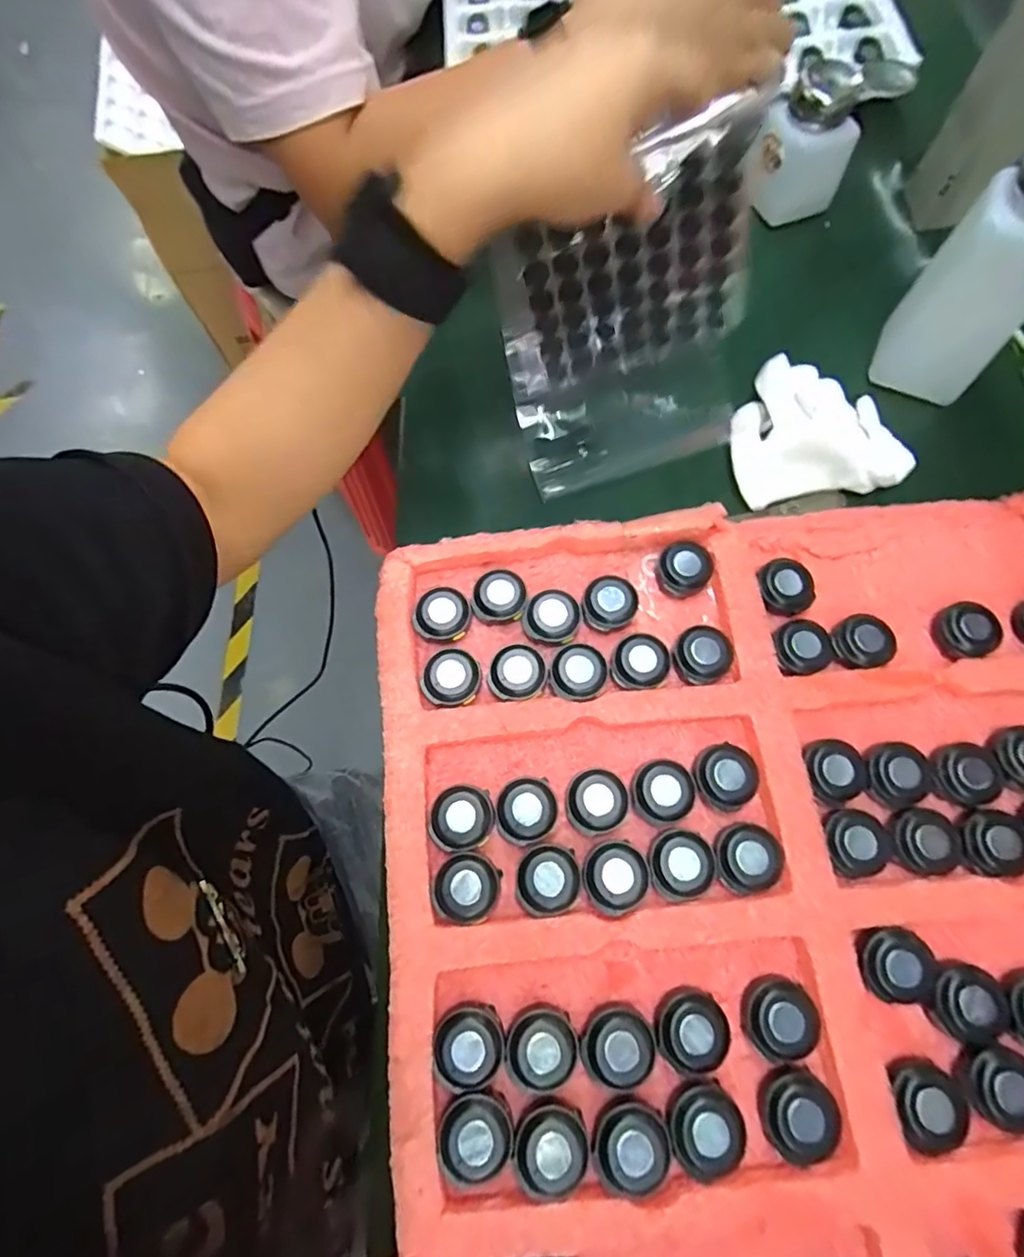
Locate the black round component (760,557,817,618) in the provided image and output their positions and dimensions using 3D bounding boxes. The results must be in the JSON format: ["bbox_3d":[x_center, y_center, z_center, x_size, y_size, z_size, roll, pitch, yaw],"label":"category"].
[{"bbox_3d":[0.145,-0.022,0.308,0.025,0.011,0.029,-11,70,-2],"label":"black round component"}]

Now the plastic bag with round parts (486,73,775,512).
[{"bbox_3d":[0.066,-0.164,0.337,0.137,0.184,0.028,-17,56,5],"label":"plastic bag with round parts"}]

